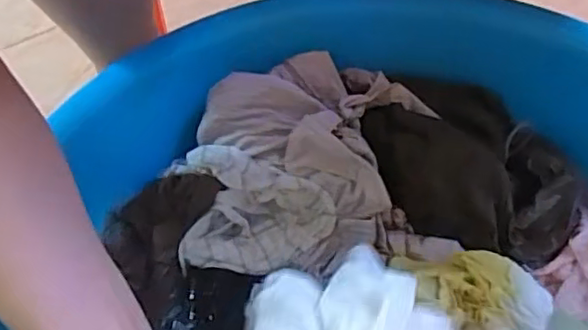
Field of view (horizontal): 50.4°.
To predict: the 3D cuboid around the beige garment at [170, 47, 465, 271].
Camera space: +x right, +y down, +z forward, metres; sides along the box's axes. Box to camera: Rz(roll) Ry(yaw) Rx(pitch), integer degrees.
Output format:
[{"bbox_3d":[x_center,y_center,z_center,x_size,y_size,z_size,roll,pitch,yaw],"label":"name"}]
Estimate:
[{"bbox_3d":[0.007,-0.001,0.469,0.182,0.081,0.150,-9,55,1],"label":"beige garment"}]

